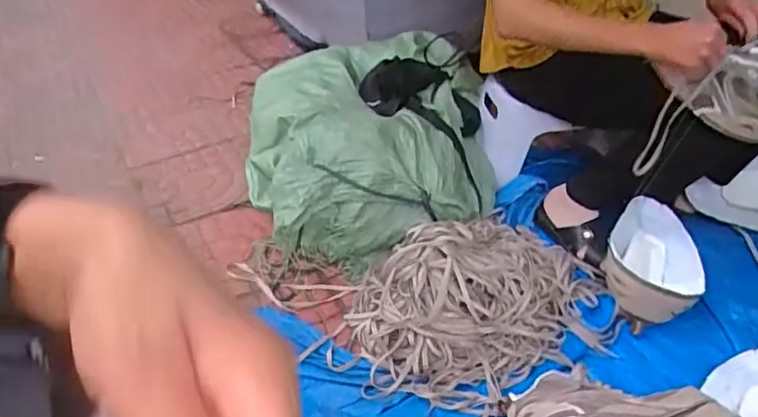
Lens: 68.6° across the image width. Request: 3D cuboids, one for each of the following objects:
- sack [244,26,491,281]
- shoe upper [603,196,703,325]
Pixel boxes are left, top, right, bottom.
[{"bbox_3d":[-0.018,-0.140,1.182,0.494,0.262,0.479,-3,37,-3],"label":"sack"},{"bbox_3d":[0.491,0.096,0.989,0.168,0.101,0.240,24,44,29],"label":"shoe upper"}]

